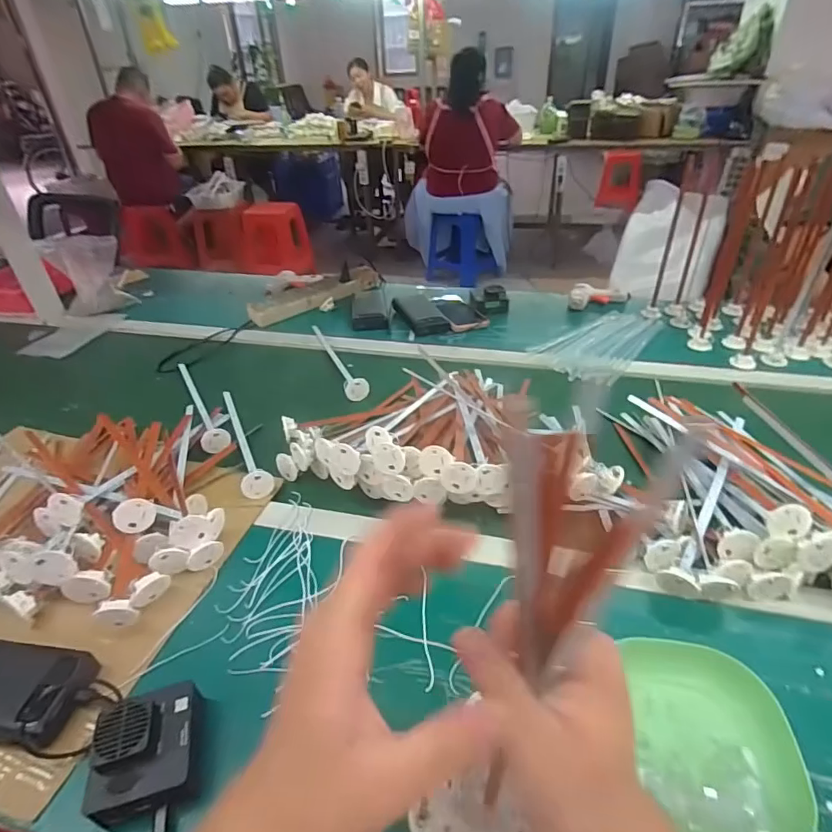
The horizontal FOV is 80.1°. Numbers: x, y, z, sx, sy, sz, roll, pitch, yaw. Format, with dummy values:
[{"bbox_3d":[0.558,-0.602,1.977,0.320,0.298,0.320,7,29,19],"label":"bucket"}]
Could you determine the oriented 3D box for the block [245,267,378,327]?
[{"bbox_3d":[-0.208,-0.268,1.101,0.337,0.042,0.056,-30,44,-33],"label":"block"}]

